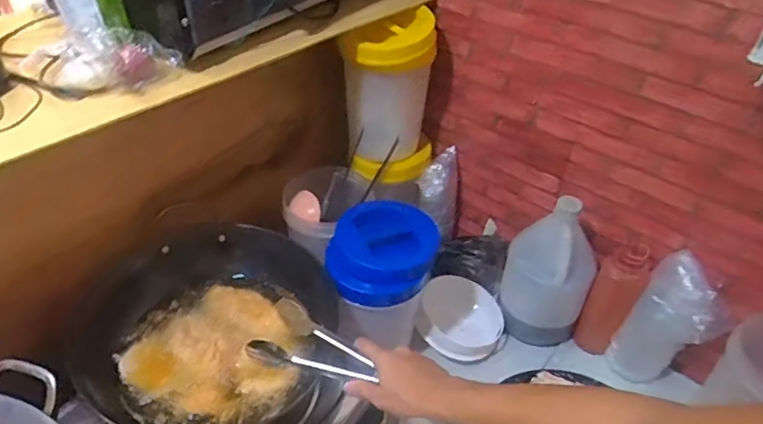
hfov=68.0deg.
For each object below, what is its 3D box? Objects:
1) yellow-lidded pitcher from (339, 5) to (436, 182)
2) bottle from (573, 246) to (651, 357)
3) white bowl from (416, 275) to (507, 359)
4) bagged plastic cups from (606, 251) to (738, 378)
[{"bbox_3d":[0.021,-0.208,0.991,0.140,0.285,0.155,12,40,9],"label":"yellow-lidded pitcher"},{"bbox_3d":[0.381,0.141,0.930,0.066,0.226,0.070,26,44,25],"label":"bottle"},{"bbox_3d":[0.140,0.193,1.009,0.148,0.071,0.145,3,39,-2],"label":"white bowl"},{"bbox_3d":[0.438,0.177,0.865,0.117,0.238,0.062,29,45,27],"label":"bagged plastic cups"}]

